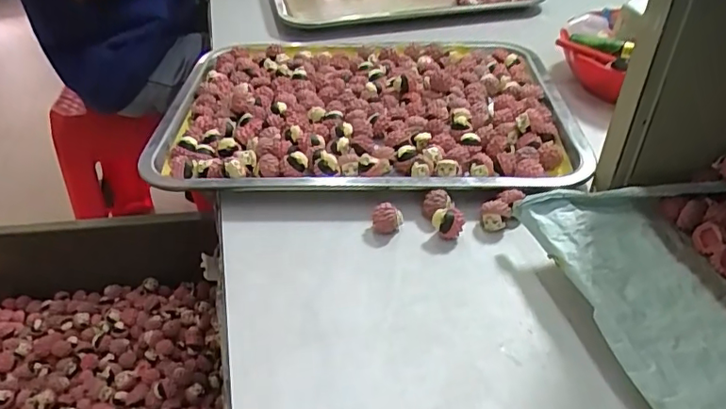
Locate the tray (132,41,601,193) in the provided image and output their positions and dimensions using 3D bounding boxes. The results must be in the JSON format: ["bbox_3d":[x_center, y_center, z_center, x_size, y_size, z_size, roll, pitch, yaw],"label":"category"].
[{"bbox_3d":[0.001,-0.096,0.505,0.355,0.030,0.267,2,38,3],"label":"tray"}]

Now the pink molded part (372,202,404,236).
[{"bbox_3d":[0.017,0.010,0.382,0.021,0.019,0.017,0,38,0],"label":"pink molded part"}]

